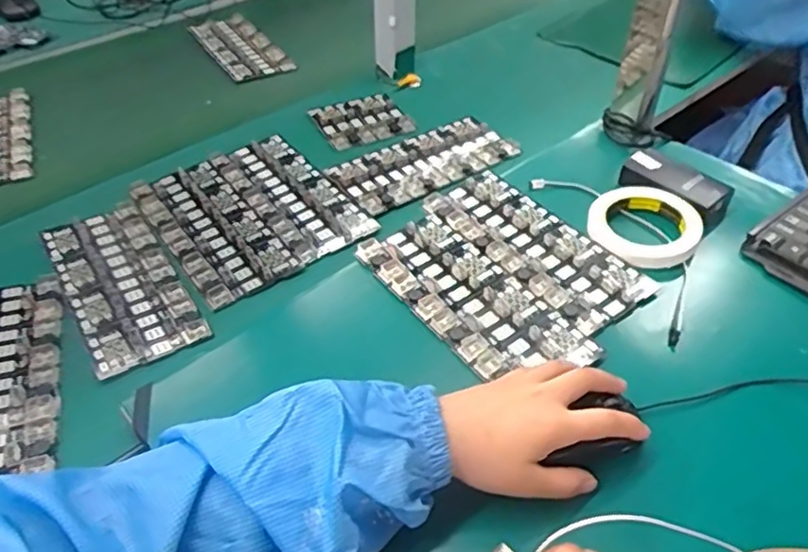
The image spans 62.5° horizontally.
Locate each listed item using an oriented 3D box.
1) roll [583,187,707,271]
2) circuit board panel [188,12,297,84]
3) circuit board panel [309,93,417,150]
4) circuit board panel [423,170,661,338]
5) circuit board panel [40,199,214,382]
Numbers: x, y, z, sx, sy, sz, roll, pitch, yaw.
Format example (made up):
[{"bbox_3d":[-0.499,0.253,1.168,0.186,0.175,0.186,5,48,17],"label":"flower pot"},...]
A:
[{"bbox_3d":[0.236,-0.048,0.656,0.105,0.020,0.109,0,43,0],"label":"roll"},{"bbox_3d":[-0.261,-0.366,1.058,0.106,0.013,0.232,-20,48,-28],"label":"circuit board panel"},{"bbox_3d":[-0.053,-0.201,0.865,0.109,0.009,0.105,-20,49,-18],"label":"circuit board panel"},{"bbox_3d":[0.124,-0.030,0.650,0.097,0.022,0.234,-29,48,-26],"label":"circuit board panel"},{"bbox_3d":[-0.274,0.005,0.643,0.096,0.006,0.225,-24,50,-24],"label":"circuit board panel"}]

